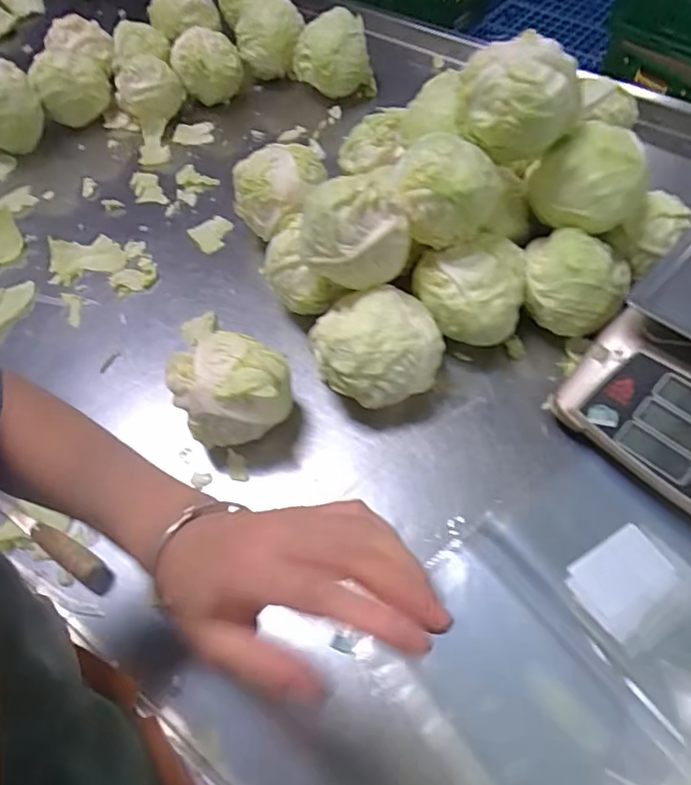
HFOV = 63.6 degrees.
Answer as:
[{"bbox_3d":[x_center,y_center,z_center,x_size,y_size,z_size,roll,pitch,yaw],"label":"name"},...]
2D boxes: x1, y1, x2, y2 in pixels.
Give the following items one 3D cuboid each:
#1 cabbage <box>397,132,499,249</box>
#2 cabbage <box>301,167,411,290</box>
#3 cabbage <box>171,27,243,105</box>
[{"bbox_3d":[0.110,-0.220,0.605,0.108,0.089,0.100,2,59,5],"label":"cabbage"},{"bbox_3d":[0.008,-0.163,0.587,0.115,0.099,0.089,-2,58,3],"label":"cabbage"},{"bbox_3d":[-0.242,-0.567,0.985,0.118,0.106,0.104,-17,59,-6],"label":"cabbage"}]

